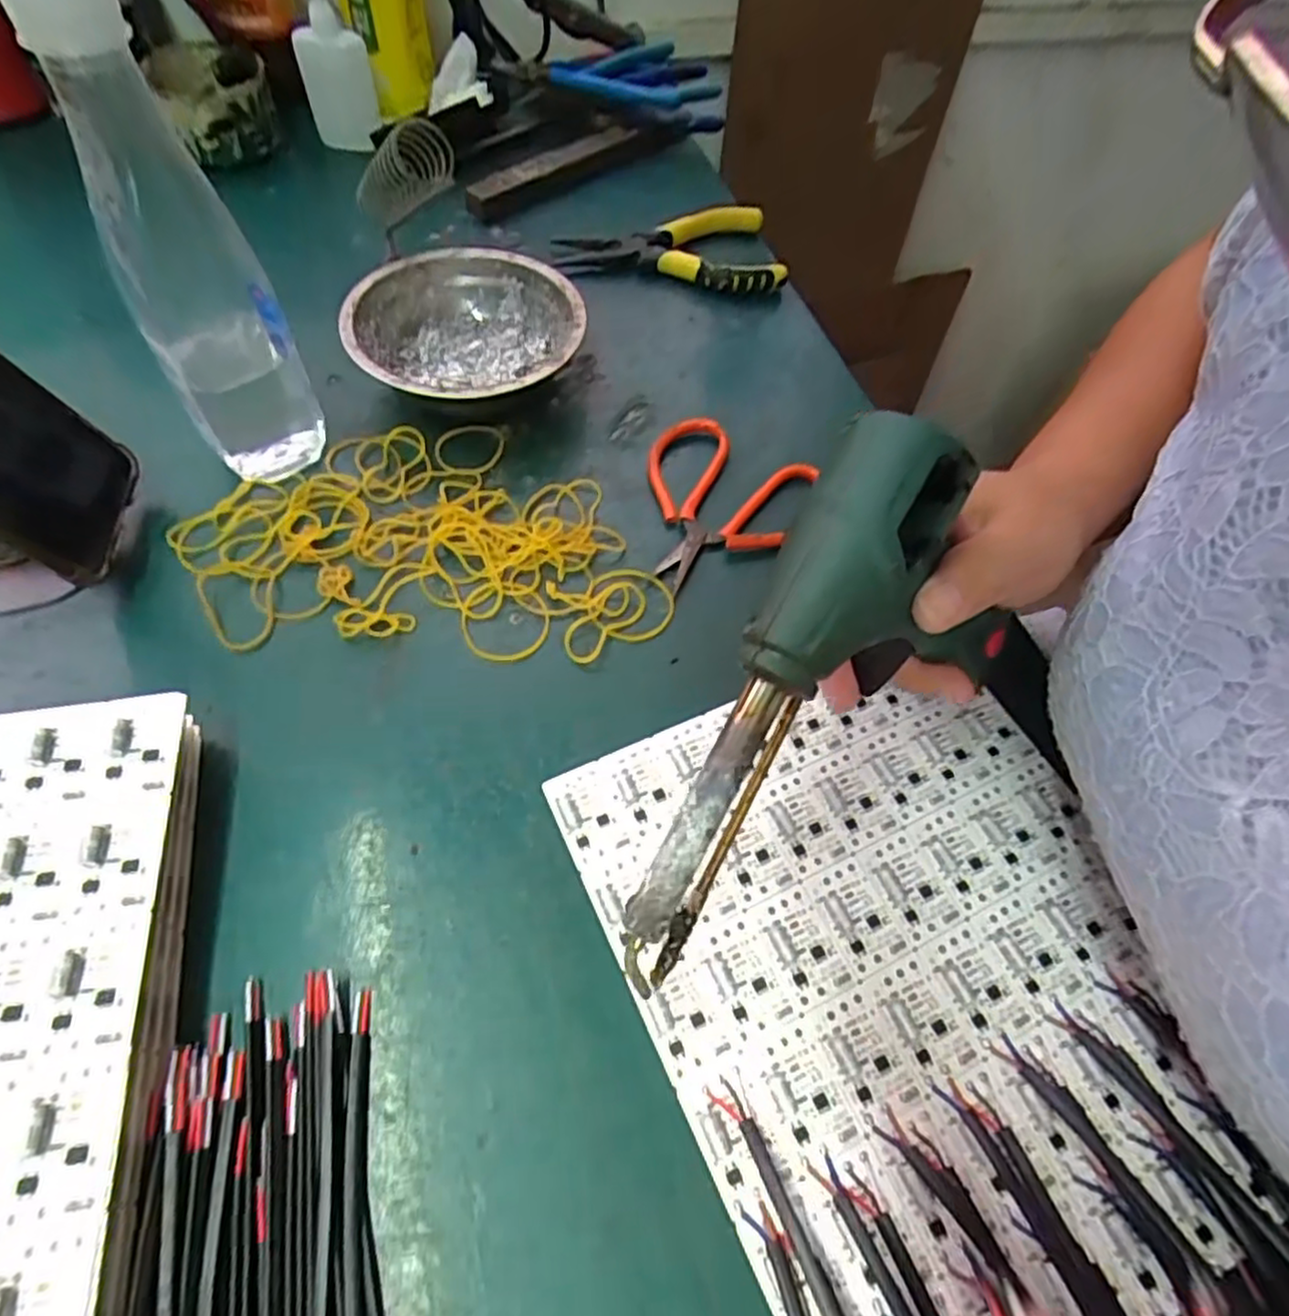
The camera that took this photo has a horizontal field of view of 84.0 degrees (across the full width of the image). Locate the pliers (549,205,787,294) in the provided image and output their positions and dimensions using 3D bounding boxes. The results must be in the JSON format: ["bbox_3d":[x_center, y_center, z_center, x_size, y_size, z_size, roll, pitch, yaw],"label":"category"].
[{"bbox_3d":[0.017,-0.270,0.476,0.147,0.026,0.062,-9,60,-10],"label":"pliers"}]

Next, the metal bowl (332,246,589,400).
[{"bbox_3d":[-0.097,-0.175,0.404,0.121,0.048,0.121,2,59,-3],"label":"metal bowl"}]

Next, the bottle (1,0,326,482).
[{"bbox_3d":[-0.195,-0.169,0.302,0.055,0.191,0.061,-27,64,-19],"label":"bottle"}]

